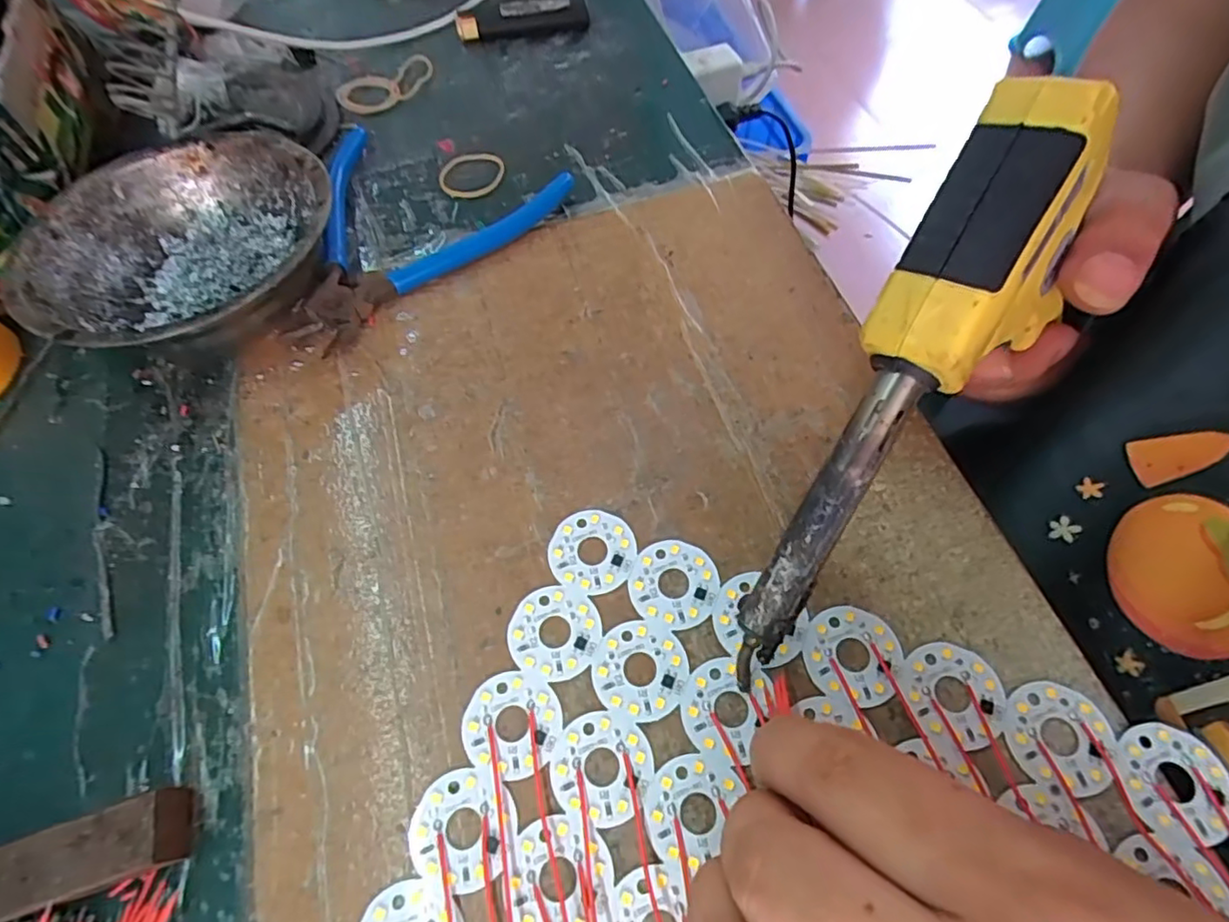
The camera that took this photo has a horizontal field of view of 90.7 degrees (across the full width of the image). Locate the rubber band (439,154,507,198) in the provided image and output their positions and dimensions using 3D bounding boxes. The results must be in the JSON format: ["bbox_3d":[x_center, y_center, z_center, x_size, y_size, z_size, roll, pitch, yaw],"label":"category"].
[{"bbox_3d":[-0.075,-0.151,0.317,0.034,0.004,0.030,-13,63,-3],"label":"rubber band"}]

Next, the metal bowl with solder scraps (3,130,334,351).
[{"bbox_3d":[-0.179,-0.090,0.266,0.124,0.043,0.116,-1,63,3],"label":"metal bowl with solder scraps"}]

